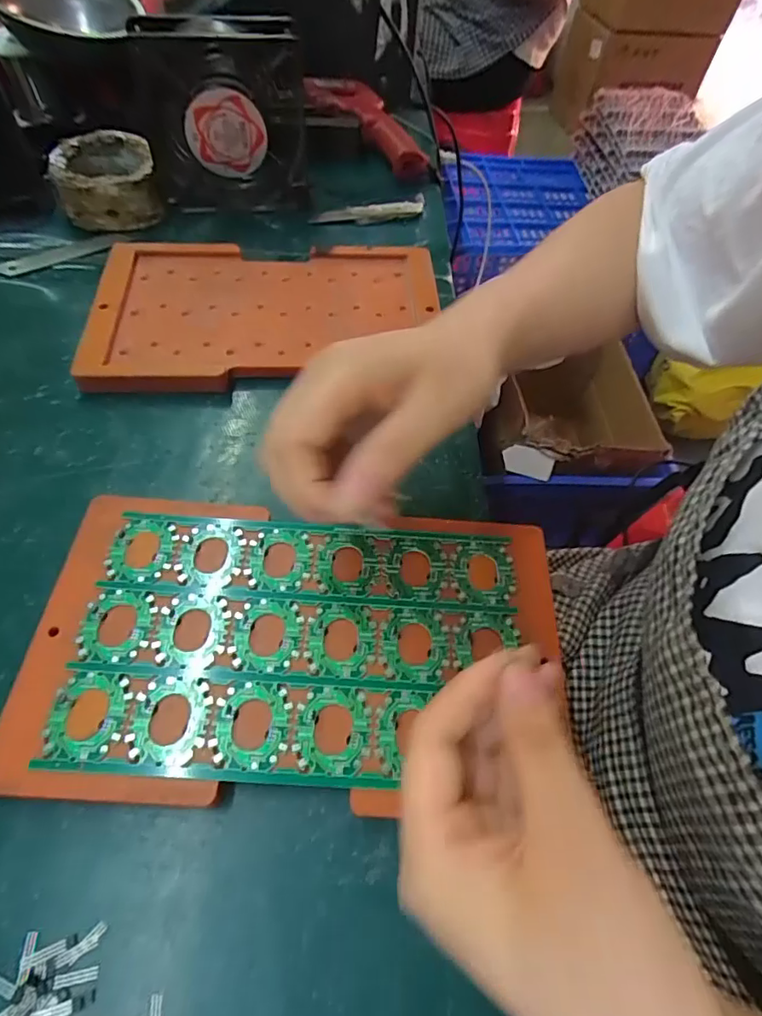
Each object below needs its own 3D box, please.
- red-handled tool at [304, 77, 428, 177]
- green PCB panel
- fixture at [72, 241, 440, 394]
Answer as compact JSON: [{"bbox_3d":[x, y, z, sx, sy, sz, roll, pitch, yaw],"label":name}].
[{"bbox_3d":[-0.008,-0.376,0.522,0.062,0.035,0.141,-37,67,-24],"label":"red-handled tool"},{"bbox_3d":[-0.036,0.059,0.247,0.198,0.004,0.121,3,57,-2],"label":"green PCB panel"},{"bbox_3d":[-0.078,-0.143,0.385,0.238,0.020,0.137,-5,58,-7],"label":"fixture"}]

